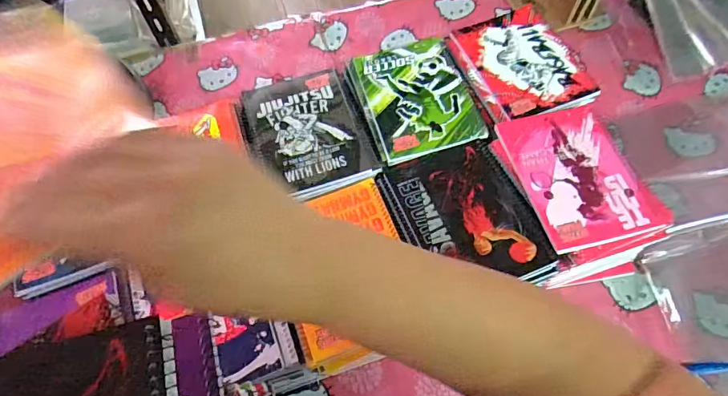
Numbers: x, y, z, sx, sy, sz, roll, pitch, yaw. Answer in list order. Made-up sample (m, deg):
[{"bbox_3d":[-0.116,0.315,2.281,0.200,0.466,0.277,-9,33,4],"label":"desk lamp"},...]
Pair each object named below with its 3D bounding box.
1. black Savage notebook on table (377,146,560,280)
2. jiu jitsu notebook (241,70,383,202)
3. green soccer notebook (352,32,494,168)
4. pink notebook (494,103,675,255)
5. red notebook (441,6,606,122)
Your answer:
[{"bbox_3d":[0.128,0.022,0.576,0.162,0.011,0.197,-19,63,-7],"label":"black Savage notebook on table"},{"bbox_3d":[-0.083,-0.096,0.643,0.160,0.005,0.207,-20,63,-7],"label":"jiu jitsu notebook"},{"bbox_3d":[0.078,-0.153,0.662,0.158,0.005,0.202,-16,63,-5],"label":"green soccer notebook"},{"bbox_3d":[0.283,-0.034,0.590,0.150,0.009,0.196,-14,63,-4],"label":"pink notebook"},{"bbox_3d":[0.236,-0.208,0.679,0.163,0.012,0.195,-18,63,-6],"label":"red notebook"}]

